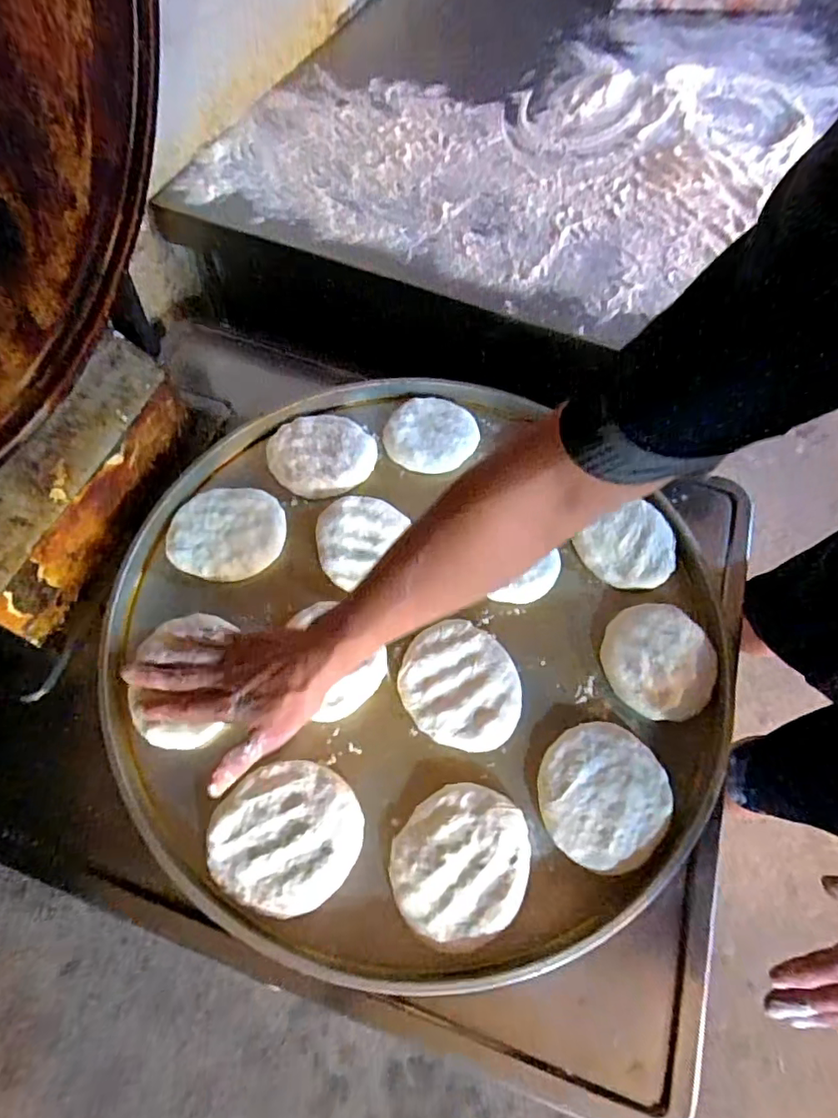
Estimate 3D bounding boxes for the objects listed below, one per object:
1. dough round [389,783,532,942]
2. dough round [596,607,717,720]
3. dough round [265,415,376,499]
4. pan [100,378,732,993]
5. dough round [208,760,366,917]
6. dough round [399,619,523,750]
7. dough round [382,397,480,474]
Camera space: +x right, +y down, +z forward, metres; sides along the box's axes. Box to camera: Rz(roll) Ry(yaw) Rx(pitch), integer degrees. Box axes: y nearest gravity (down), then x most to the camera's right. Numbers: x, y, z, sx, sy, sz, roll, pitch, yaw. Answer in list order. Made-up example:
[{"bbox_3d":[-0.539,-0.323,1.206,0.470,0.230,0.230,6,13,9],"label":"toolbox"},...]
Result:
[{"bbox_3d":[0.035,0.242,0.456,0.114,0.023,0.100,-37,70,-18],"label":"dough round"},{"bbox_3d":[0.229,0.096,0.537,0.103,0.017,0.105,1,63,-2],"label":"dough round"},{"bbox_3d":[-0.107,-0.118,0.623,0.112,0.016,0.101,-21,66,-12],"label":"dough round"},{"bbox_3d":[0.005,0.060,0.549,0.554,0.047,0.555,1,63,-2],"label":"pan"},{"bbox_3d":[-0.106,0.225,0.462,0.114,0.030,0.107,1,63,-2],"label":"dough round"},{"bbox_3d":[0.038,0.116,0.519,0.102,0.018,0.115,-31,68,-16],"label":"dough round"},{"bbox_3d":[0.015,-0.141,0.641,0.099,0.012,0.098,1,63,-2],"label":"dough round"}]

